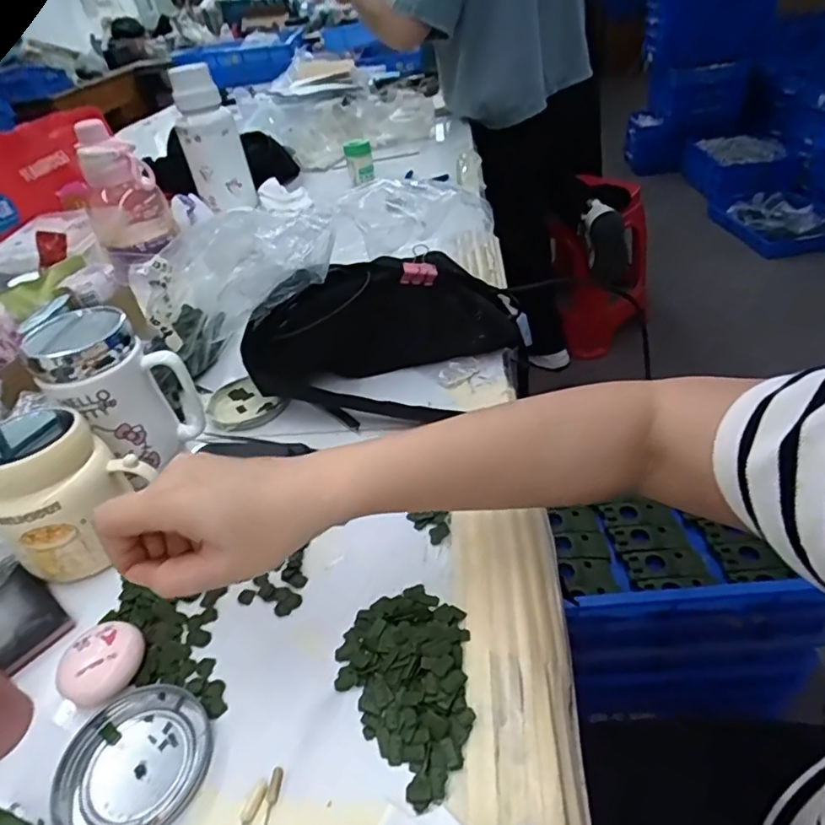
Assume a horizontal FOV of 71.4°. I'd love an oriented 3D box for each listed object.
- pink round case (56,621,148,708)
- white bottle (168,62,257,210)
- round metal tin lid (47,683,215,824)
[{"bbox_3d":[-0.186,0.152,0.348,0.041,0.022,0.047,23,48,34],"label":"pink round case"},{"bbox_3d":[-0.352,-0.481,1.012,0.102,0.214,0.078,-18,39,-12],"label":"white bottle"},{"bbox_3d":[-0.153,0.190,0.313,0.081,0.009,0.078,-5,38,4],"label":"round metal tin lid"}]

